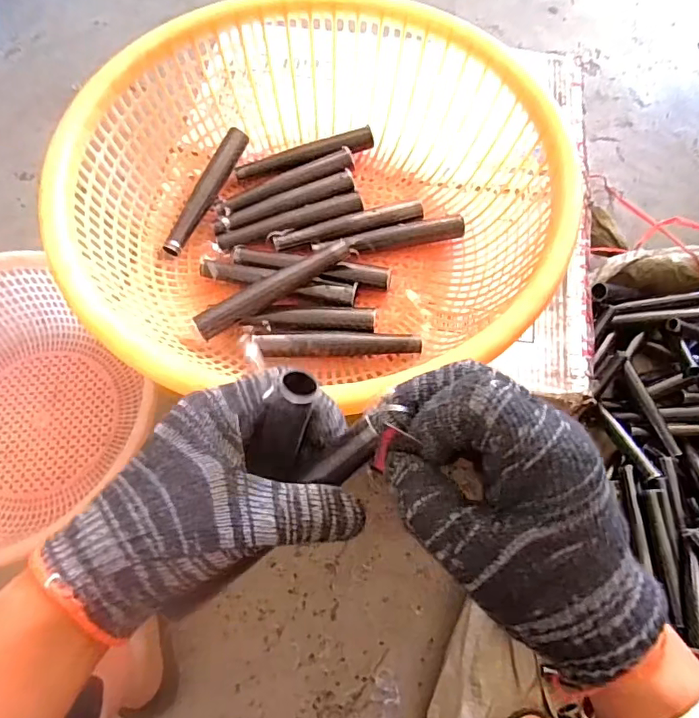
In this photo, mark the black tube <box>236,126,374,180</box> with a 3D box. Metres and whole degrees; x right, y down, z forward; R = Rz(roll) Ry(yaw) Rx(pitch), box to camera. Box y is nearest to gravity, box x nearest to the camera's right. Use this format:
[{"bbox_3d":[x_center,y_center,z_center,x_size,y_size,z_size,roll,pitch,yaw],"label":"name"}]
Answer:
[{"bbox_3d":[-0.045,-0.214,0.543,0.147,0.019,0.022,-16,68,-6],"label":"black tube"}]

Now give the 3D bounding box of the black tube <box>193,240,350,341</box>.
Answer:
[{"bbox_3d":[-0.068,-0.063,0.460,0.146,0.020,0.021,-32,71,-12],"label":"black tube"}]

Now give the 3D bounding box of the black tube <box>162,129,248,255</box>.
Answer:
[{"bbox_3d":[-0.141,-0.168,0.517,0.021,0.017,0.150,19,69,8],"label":"black tube"}]

